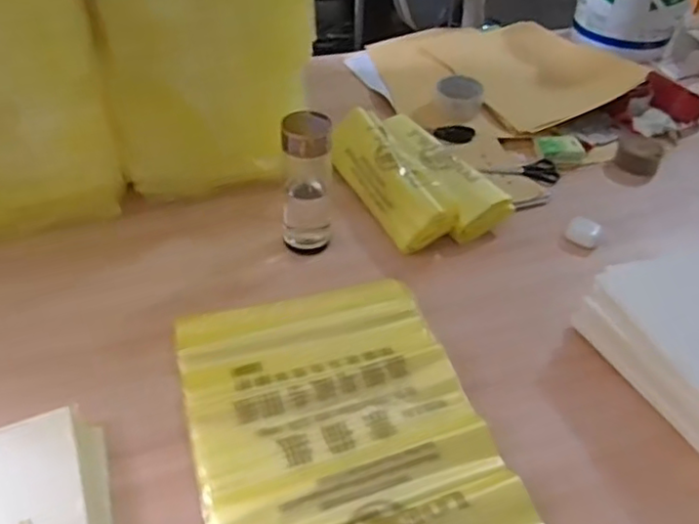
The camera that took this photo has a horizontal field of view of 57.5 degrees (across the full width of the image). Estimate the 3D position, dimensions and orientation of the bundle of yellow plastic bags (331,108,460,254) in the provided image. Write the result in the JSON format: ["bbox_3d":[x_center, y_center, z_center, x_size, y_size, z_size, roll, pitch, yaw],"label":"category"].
[{"bbox_3d":[0.057,-0.130,0.969,0.099,0.060,0.291,-16,45,-21],"label":"bundle of yellow plastic bags"}]

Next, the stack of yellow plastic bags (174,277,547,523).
[{"bbox_3d":[0.005,0.206,0.633,0.291,0.031,0.480,-11,43,-16],"label":"stack of yellow plastic bags"}]

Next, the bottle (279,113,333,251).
[{"bbox_3d":[-0.058,-0.108,0.847,0.076,0.187,0.067,0,41,-4],"label":"bottle"}]

